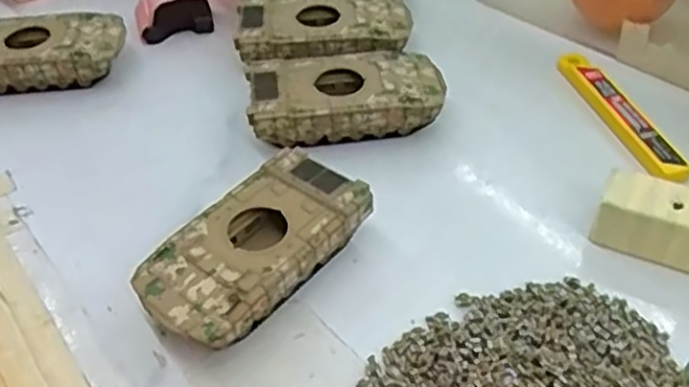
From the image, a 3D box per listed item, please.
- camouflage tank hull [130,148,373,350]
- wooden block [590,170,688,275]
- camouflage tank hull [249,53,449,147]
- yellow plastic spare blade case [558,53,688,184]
[{"bbox_3d":[-0.036,0.025,0.300,0.049,0.026,0.096,29,54,30],"label":"camouflage tank hull"},{"bbox_3d":[0.139,0.015,0.299,0.064,0.026,0.026,16,48,20],"label":"wooden block"},{"bbox_3d":[0.001,-0.049,0.370,0.096,0.027,0.050,-10,45,-5],"label":"camouflage tank hull"},{"bbox_3d":[0.139,-0.042,0.367,0.018,0.005,0.104,-14,45,-9],"label":"yellow plastic spare blade case"}]

